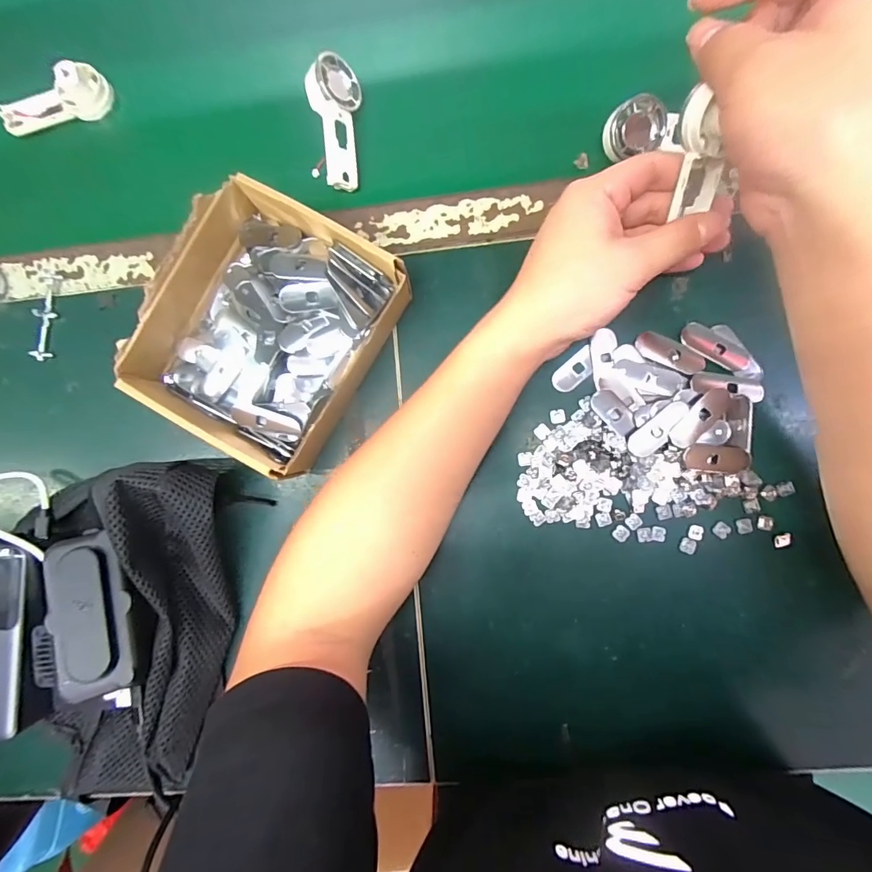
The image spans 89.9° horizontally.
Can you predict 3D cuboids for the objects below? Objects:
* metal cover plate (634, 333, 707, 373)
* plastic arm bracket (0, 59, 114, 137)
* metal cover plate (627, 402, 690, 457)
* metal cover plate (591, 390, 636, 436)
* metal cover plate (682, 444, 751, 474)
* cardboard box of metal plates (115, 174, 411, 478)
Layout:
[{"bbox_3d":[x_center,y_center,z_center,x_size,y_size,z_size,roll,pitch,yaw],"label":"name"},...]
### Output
[{"bbox_3d":[0.174,-0.061,0.324,0.053,0.006,0.016,26,91,6],"label":"metal cover plate"},{"bbox_3d":[-0.327,-0.286,0.372,0.093,0.032,0.031,-13,86,4],"label":"plastic arm bracket"},{"bbox_3d":[0.160,-0.005,0.315,0.018,0.005,0.049,45,93,5],"label":"metal cover plate"},{"bbox_3d":[0.131,-0.018,0.321,0.017,0.004,0.036,-42,85,3],"label":"metal cover plate"},{"bbox_3d":[0.201,0.016,0.313,0.046,0.005,0.019,2,89,5],"label":"metal cover plate"},{"bbox_3d":[-0.120,-0.076,0.321,0.151,0.058,0.169,30,91,5],"label":"cardboard box of metal plates"}]

